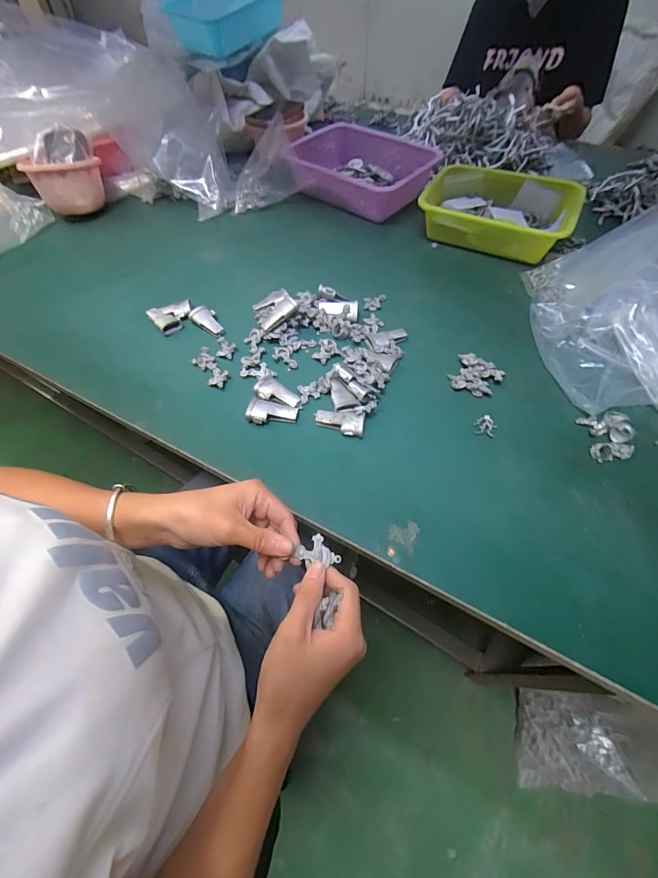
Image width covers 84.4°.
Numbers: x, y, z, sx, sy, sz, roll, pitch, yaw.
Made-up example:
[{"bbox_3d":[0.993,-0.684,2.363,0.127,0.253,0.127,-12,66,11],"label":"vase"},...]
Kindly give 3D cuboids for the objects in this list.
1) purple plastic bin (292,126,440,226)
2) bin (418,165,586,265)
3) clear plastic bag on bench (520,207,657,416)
[{"bbox_3d":[0.070,-0.598,0.809,0.323,0.077,0.241,29,63,19],"label":"purple plastic bin"},{"bbox_3d":[0.310,-0.425,0.681,0.263,0.078,0.159,21,61,14],"label":"bin"},{"bbox_3d":[0.416,-0.193,0.508,0.207,0.114,0.325,10,58,8],"label":"clear plastic bag on bench"}]

